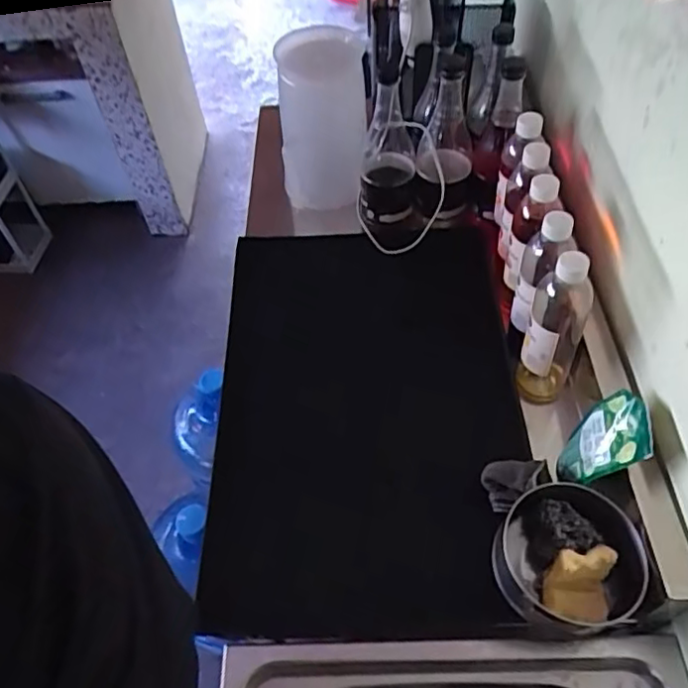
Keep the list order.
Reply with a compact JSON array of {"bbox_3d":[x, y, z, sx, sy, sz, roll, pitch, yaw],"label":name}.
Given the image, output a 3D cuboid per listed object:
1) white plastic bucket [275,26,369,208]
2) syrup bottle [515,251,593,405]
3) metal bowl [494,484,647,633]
[{"bbox_3d":[-0.036,-0.353,0.963,0.137,0.225,0.160,-5,53,1],"label":"white plastic bucket"},{"bbox_3d":[0.250,-0.018,0.730,0.061,0.250,0.069,20,58,18],"label":"syrup bottle"},{"bbox_3d":[0.235,0.226,0.654,0.139,0.090,0.129,-2,54,3],"label":"metal bowl"}]

